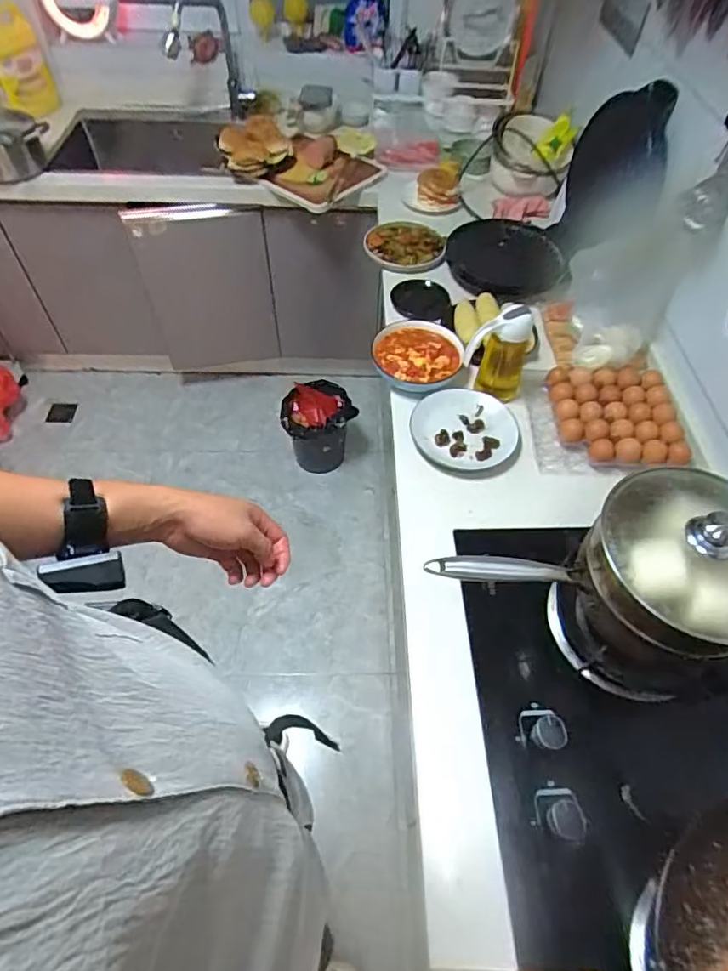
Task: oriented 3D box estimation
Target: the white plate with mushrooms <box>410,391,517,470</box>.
[{"bbox_3d":[0.199,-0.115,1.091,0.202,0.028,0.186,1,54,-1],"label":"white plate with mushrooms"}]

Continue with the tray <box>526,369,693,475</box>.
[{"bbox_3d":[0.480,-0.133,1.096,0.264,0.052,0.264,5,54,2],"label":"tray"}]

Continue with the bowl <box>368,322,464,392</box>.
[{"bbox_3d":[0.119,-0.291,1.206,0.190,0.040,0.207,1,54,-1],"label":"bowl"}]

